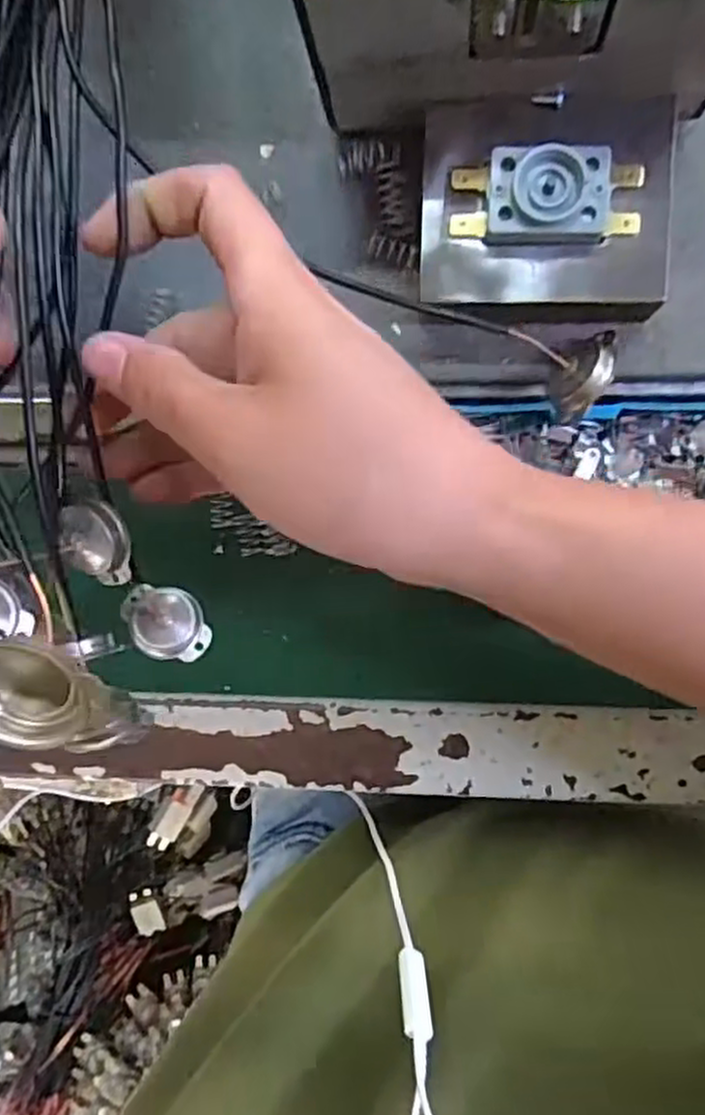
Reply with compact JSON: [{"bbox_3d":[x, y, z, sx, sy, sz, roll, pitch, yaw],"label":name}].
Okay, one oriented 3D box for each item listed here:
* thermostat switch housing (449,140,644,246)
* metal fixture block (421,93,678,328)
[{"bbox_3d":[0.062,-0.116,0.240,0.059,0.013,0.027,1,94,6],"label":"thermostat switch housing"},{"bbox_3d":[0.065,-0.115,0.257,0.079,0.026,0.068,1,94,6],"label":"metal fixture block"}]

